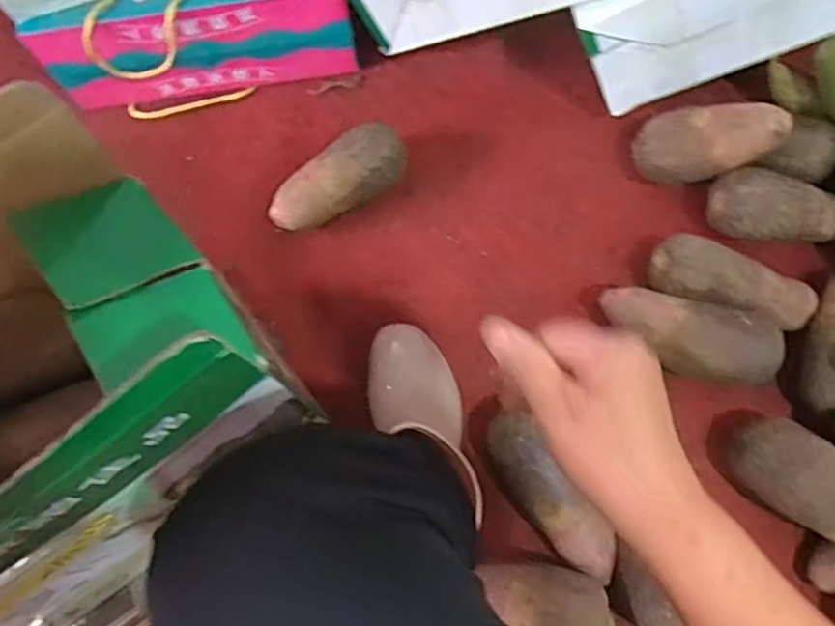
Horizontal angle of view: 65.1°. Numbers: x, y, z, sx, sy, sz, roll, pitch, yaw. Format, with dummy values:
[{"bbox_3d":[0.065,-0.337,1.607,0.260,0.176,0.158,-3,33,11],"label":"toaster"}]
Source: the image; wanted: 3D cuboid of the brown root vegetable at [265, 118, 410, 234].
[{"bbox_3d":[-0.088,-0.144,0.715,0.157,0.068,0.069,-27,76,-5],"label":"brown root vegetable"}]

